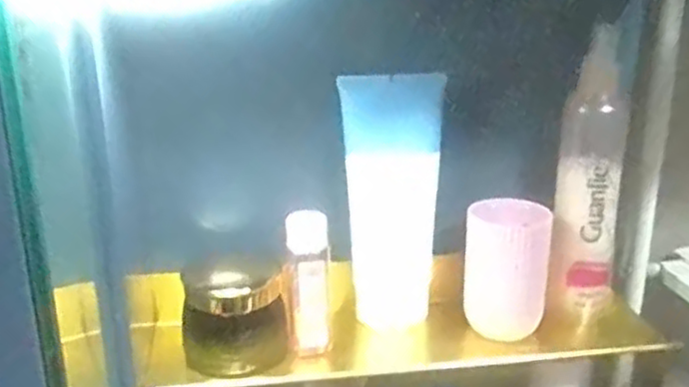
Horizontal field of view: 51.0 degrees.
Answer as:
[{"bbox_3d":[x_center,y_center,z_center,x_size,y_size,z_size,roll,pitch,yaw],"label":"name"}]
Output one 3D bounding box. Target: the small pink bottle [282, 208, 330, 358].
[{"bbox_3d":[-0.026,0.065,0.506,0.030,0.103,0.021,-1,19,1],"label":"small pink bottle"}]

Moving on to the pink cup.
[{"bbox_3d":[0.122,0.054,0.544,0.060,0.097,0.050,4,20,16],"label":"pink cup"}]

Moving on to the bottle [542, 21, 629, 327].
[{"bbox_3d":[0.181,-0.003,0.537,0.046,0.210,0.032,10,22,30],"label":"bottle"}]

